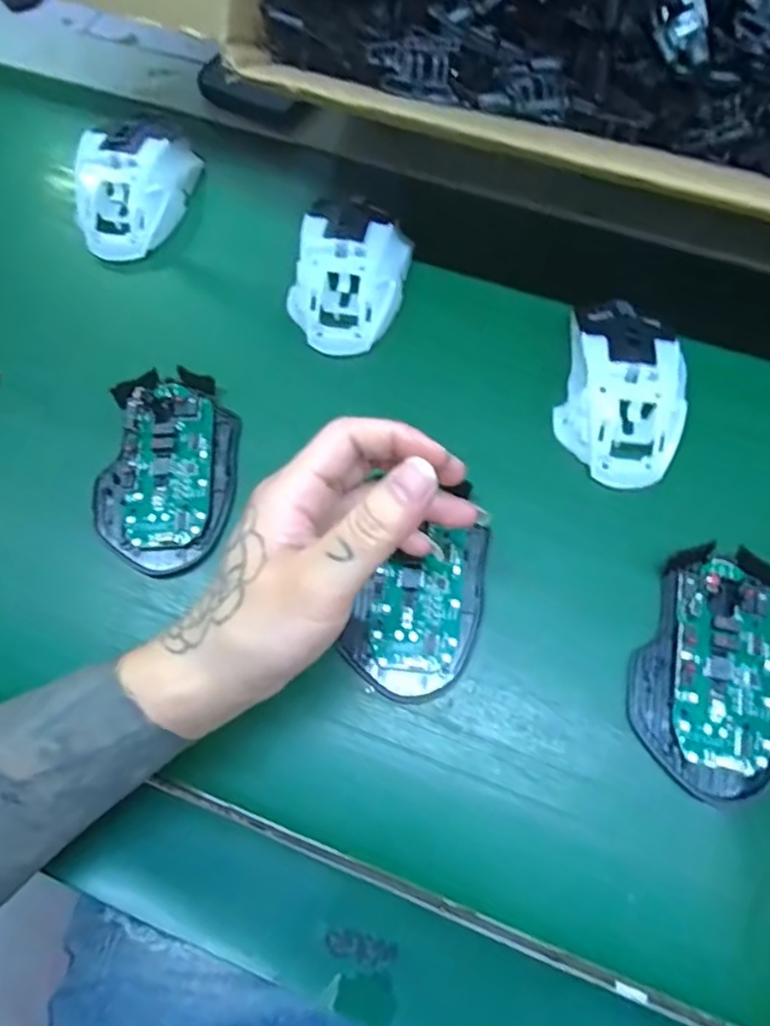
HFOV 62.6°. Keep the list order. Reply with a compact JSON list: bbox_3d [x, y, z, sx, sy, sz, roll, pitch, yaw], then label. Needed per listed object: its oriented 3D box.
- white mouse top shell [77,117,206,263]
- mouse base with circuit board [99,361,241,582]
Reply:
[{"bbox_3d":[-0.166,-0.214,0.413,0.062,0.037,0.104,13,71,7],"label":"white mouse top shell"},{"bbox_3d":[-0.121,-0.026,0.351,0.072,0.020,0.115,0,70,2],"label":"mouse base with circuit board"}]

